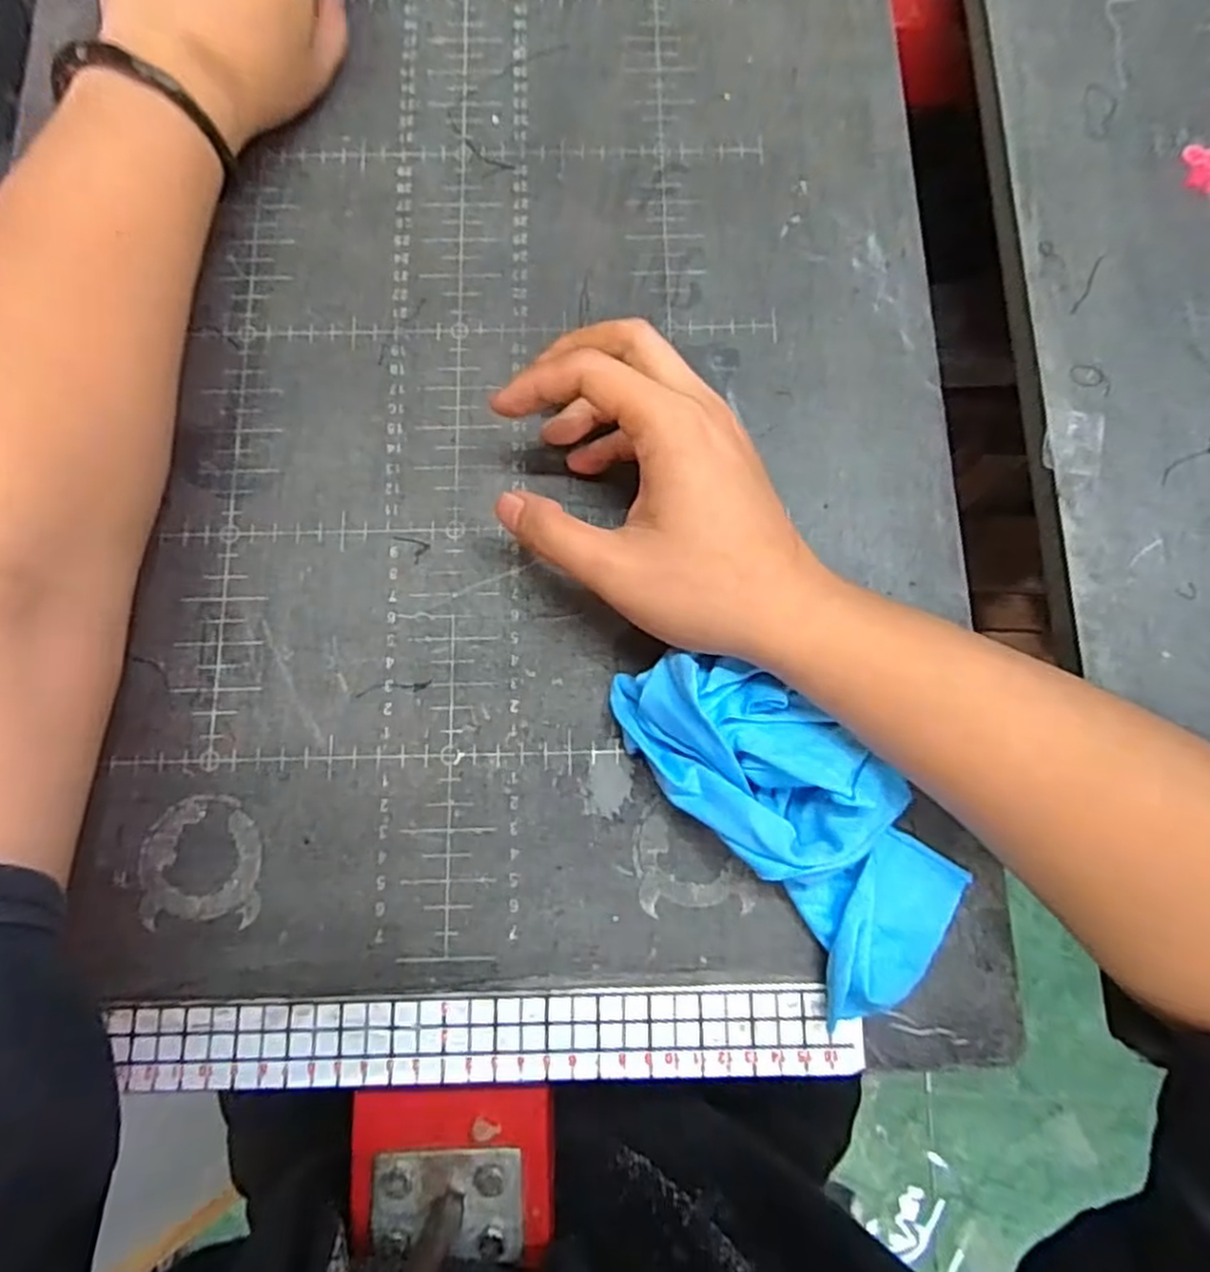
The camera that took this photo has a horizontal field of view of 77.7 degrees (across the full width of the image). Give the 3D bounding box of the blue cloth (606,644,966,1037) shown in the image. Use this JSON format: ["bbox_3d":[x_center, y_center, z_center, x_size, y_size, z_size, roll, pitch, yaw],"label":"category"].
[{"bbox_3d":[0.076,0.067,0.294,0.073,0.039,0.156,-36,80,-9],"label":"blue cloth"}]

